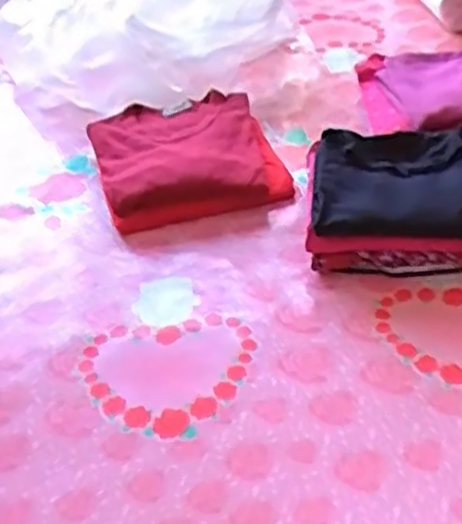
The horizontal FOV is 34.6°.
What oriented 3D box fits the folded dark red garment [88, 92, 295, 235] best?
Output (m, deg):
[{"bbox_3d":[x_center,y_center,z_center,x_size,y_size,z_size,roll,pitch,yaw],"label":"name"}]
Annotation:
[{"bbox_3d":[-0.067,-0.160,1.117,0.259,0.083,0.252,-16,44,-12],"label":"folded dark red garment"}]

